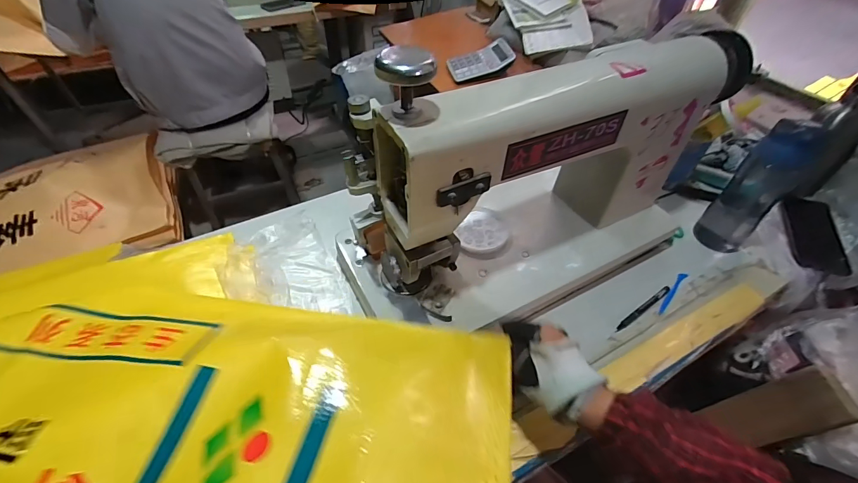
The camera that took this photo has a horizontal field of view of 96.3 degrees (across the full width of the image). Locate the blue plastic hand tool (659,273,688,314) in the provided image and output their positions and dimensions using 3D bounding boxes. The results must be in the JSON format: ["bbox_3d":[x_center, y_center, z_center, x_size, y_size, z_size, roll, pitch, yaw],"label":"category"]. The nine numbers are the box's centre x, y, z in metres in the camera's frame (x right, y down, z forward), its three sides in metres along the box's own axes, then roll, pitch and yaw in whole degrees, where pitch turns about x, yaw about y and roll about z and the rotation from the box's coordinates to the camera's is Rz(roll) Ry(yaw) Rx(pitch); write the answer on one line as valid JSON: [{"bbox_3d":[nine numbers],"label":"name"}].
[{"bbox_3d":[0.372,0.078,0.588,0.106,0.005,0.012,-35,57,-29],"label":"blue plastic hand tool"}]

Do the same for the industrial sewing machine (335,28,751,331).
[{"bbox_3d":[0.169,-0.093,0.484,0.538,0.295,0.171,-16,50,-16],"label":"industrial sewing machine"}]

